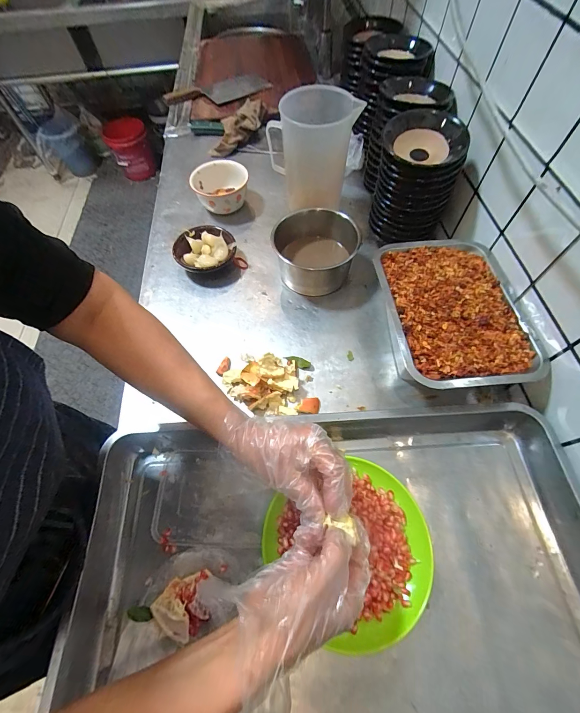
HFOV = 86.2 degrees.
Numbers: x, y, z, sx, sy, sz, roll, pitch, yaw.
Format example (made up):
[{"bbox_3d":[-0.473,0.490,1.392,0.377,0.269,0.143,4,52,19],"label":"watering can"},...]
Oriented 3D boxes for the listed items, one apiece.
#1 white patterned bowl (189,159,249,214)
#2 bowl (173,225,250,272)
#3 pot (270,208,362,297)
[{"bbox_3d":[-0.157,-0.378,0.700,0.123,0.067,0.118,-1,62,2],"label":"white patterned bowl"},{"bbox_3d":[-0.166,-0.207,0.619,0.120,0.049,0.115,-1,62,2],"label":"bowl"},{"bbox_3d":[0.054,-0.198,0.593,0.141,0.085,0.157,6,62,6],"label":"pot"}]

